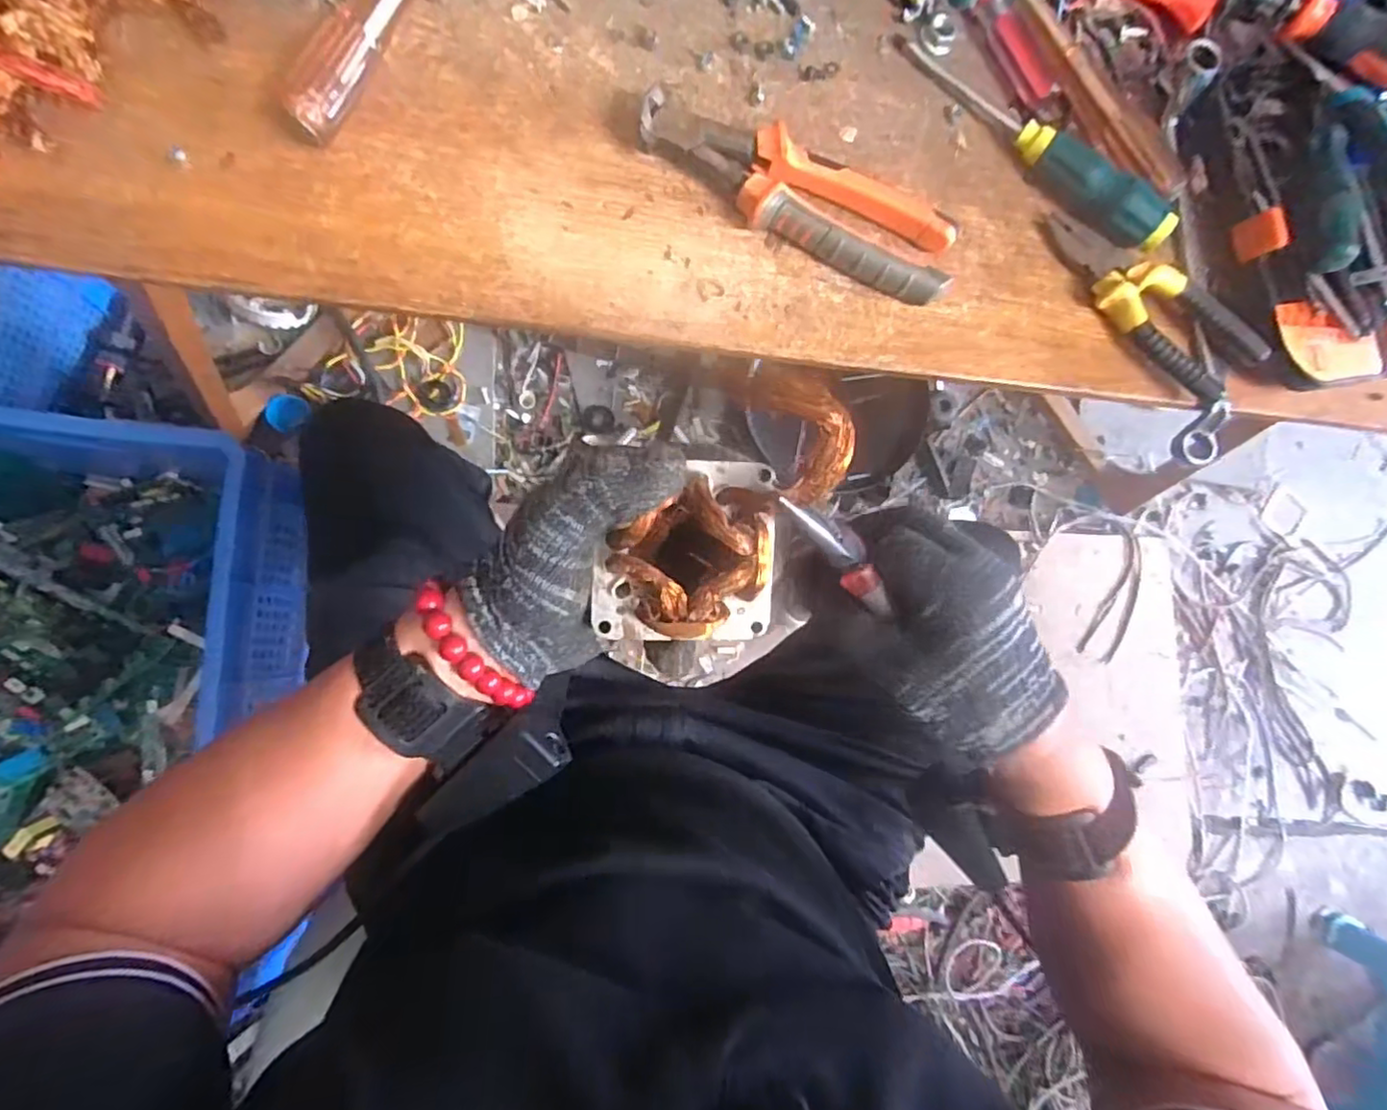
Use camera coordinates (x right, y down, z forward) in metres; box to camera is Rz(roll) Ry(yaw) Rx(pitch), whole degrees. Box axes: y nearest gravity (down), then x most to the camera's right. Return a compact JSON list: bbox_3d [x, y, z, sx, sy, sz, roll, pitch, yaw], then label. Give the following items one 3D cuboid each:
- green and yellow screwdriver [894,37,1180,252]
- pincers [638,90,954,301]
[{"bbox_3d":[0.214,-0.259,0.387,0.194,0.025,0.035,43,82,-5],"label":"green and yellow screwdriver"},{"bbox_3d":[0.061,-0.207,0.367,0.189,0.027,0.052,24,84,-7],"label":"pincers"}]

